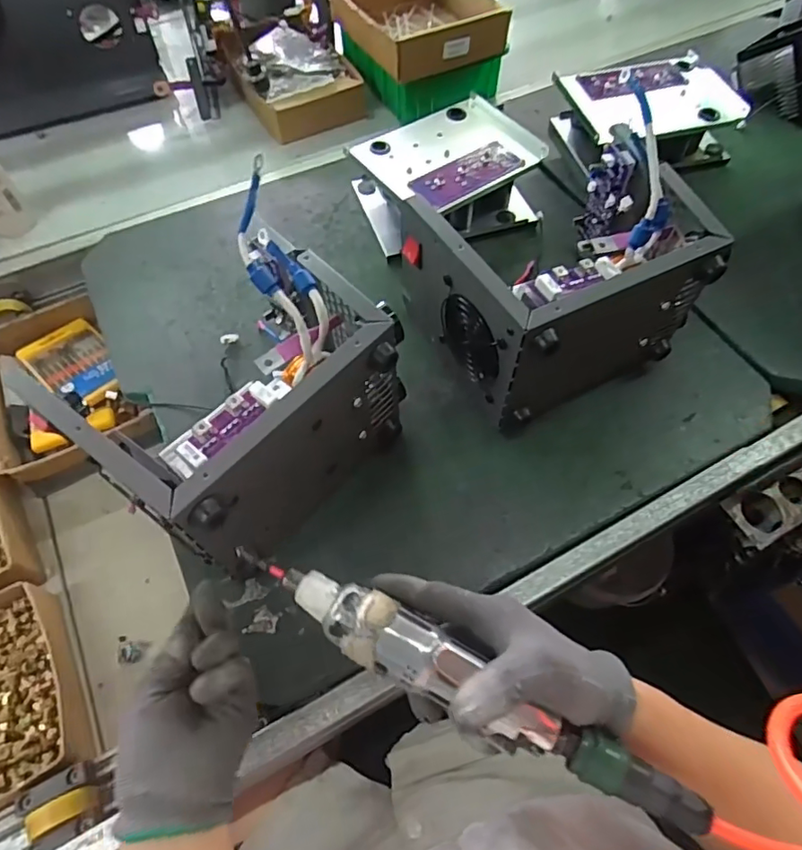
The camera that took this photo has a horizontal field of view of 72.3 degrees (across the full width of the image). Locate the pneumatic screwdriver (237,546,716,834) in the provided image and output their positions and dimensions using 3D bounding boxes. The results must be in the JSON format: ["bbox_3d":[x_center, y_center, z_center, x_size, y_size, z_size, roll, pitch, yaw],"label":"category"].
[{"bbox_3d":[0.030,0.145,0.317,0.289,0.032,0.037,27,63,12],"label":"pneumatic screwdriver"}]

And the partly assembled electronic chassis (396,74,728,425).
[{"bbox_3d":[0.148,-0.135,0.528,0.230,0.156,0.188,-23,62,-12],"label":"partly assembled electronic chassis"}]

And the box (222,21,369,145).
[{"bbox_3d":[-0.157,-0.521,0.809,0.153,0.076,0.208,-22,62,-12],"label":"box"}]

